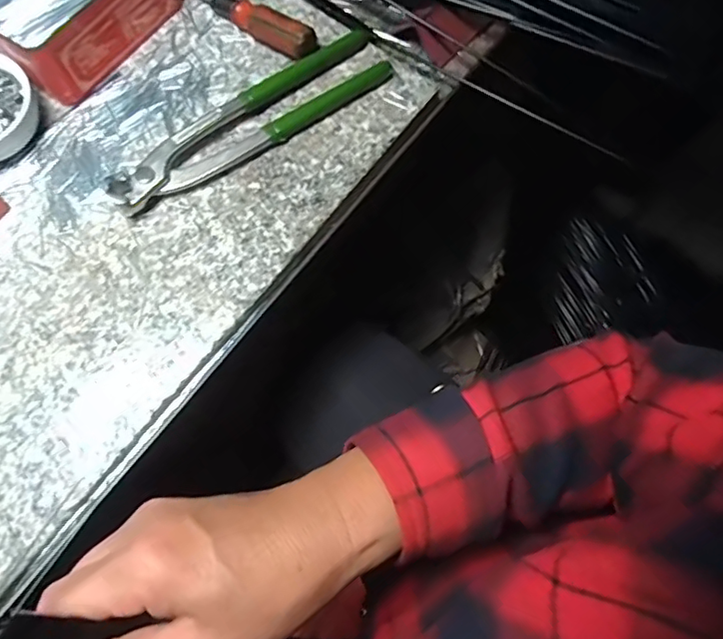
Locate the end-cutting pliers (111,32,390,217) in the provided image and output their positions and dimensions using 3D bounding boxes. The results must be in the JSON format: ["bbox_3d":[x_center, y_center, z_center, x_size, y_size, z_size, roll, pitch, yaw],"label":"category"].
[{"bbox_3d":[-0.069,-0.130,0.359,0.199,0.017,0.046,-38,78,-12],"label":"end-cutting pliers"}]

